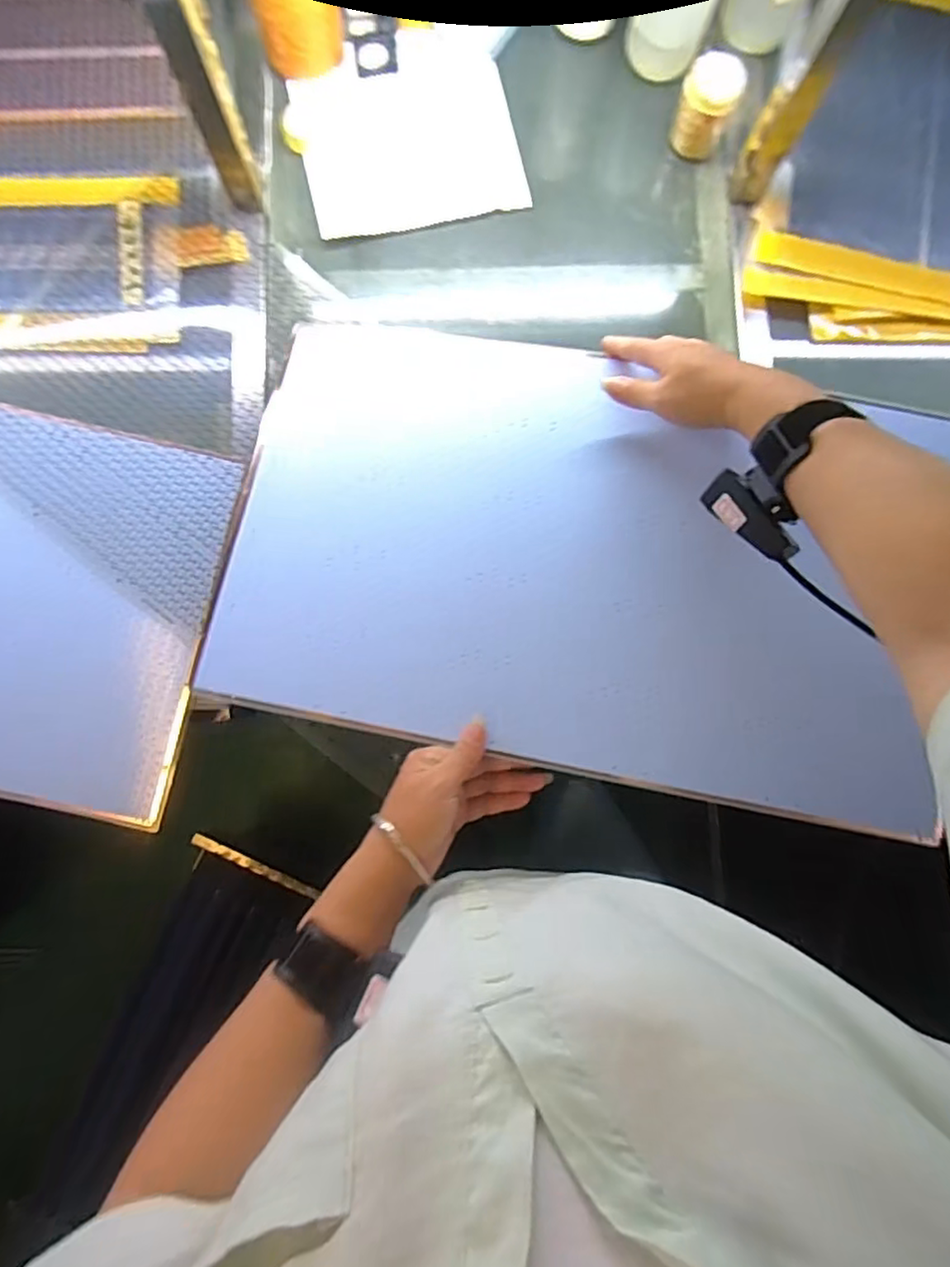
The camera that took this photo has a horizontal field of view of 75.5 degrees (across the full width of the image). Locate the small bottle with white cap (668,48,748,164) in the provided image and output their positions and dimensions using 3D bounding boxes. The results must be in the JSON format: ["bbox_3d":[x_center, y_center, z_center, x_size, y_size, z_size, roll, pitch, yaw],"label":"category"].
[{"bbox_3d":[0.225,-0.515,0.602,0.053,0.077,0.043,21,85,-1],"label":"small bottle with white cap"}]

